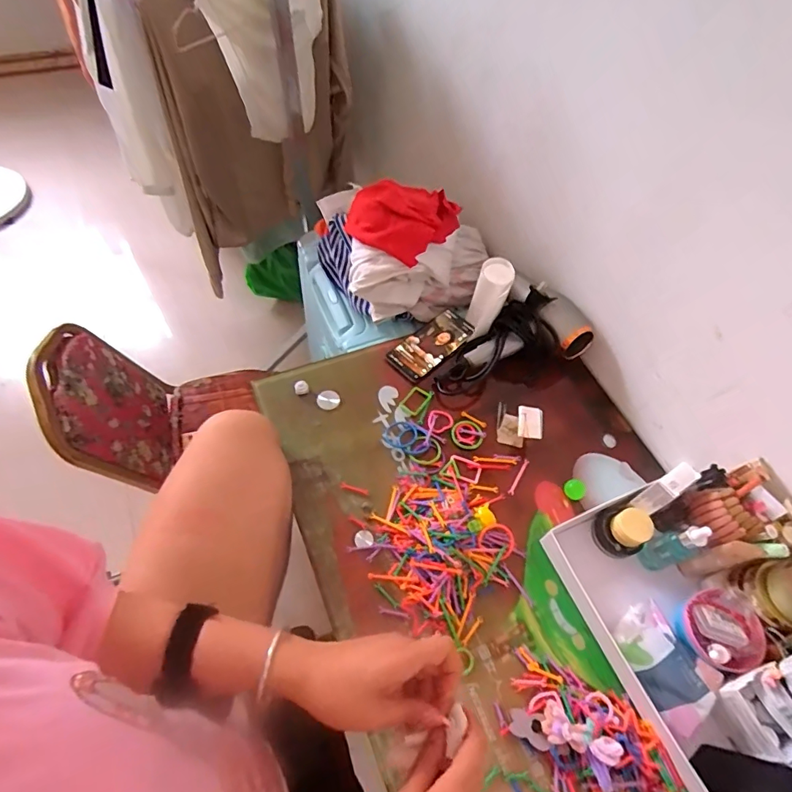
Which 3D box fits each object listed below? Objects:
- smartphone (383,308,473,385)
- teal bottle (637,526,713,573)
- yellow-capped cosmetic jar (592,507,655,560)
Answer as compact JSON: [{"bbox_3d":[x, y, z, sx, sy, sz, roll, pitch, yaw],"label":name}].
[{"bbox_3d":[0.064,-0.089,0.815,0.162,0.011,0.074,-36,67,-23],"label":"smartphone"},{"bbox_3d":[0.351,0.191,0.605,0.037,0.115,0.036,2,58,-3],"label":"teal bottle"},{"bbox_3d":[0.305,0.182,0.646,0.052,0.059,0.059,-12,60,-11],"label":"yellow-capped cosmetic jar"}]

